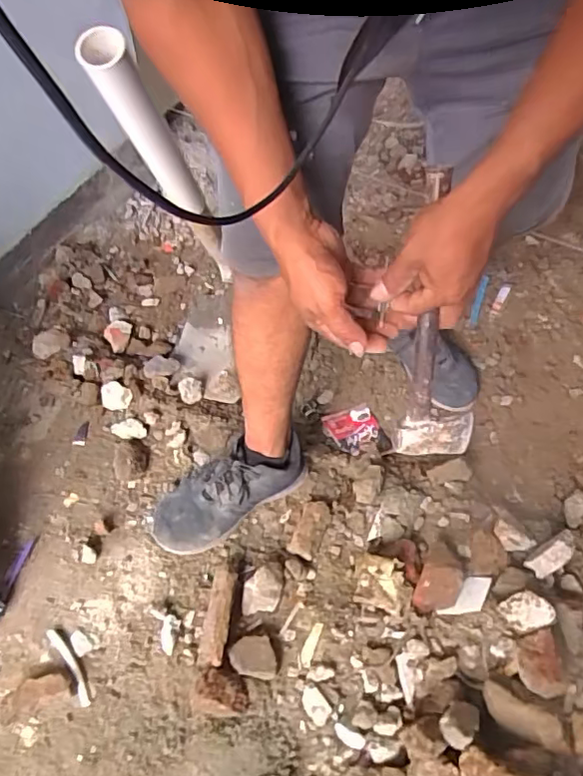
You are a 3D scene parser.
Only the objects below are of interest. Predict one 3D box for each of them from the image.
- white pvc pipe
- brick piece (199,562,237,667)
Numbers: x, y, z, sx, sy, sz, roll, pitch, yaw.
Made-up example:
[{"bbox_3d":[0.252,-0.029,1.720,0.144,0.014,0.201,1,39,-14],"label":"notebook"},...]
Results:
[{"bbox_3d":[-0.131,-0.236,0.750,0.046,0.536,0.049,16,82,9],"label":"white pvc pipe"},{"bbox_3d":[-0.098,0.299,0.774,0.039,0.046,0.141,6,56,3],"label":"brick piece"}]

